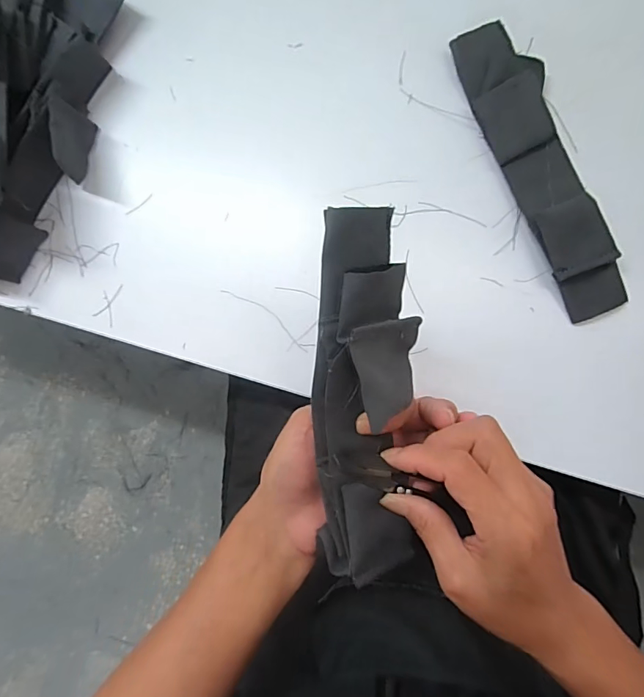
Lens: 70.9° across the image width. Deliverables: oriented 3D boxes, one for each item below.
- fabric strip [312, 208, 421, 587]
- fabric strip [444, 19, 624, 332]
[{"bbox_3d":[0.022,0.027,0.233,0.049,0.032,0.186,0,102,6],"label":"fabric strip"},{"bbox_3d":[0.161,-0.133,0.336,0.053,0.020,0.228,-20,86,5],"label":"fabric strip"}]

